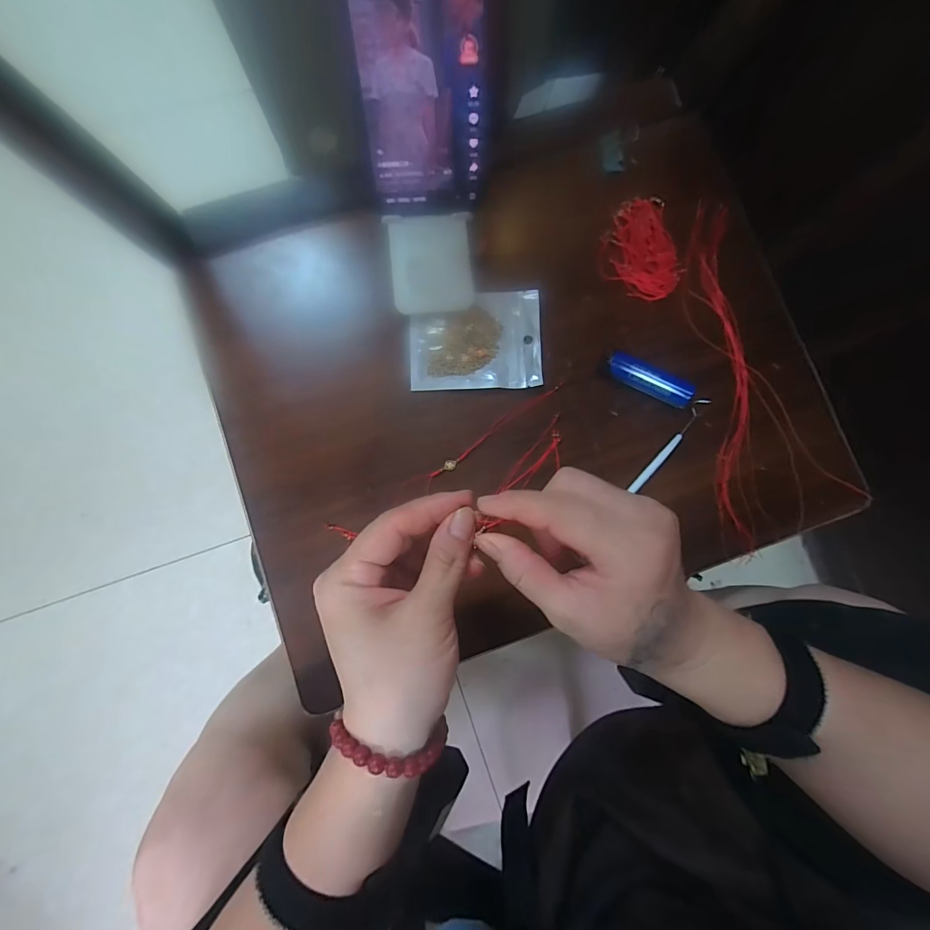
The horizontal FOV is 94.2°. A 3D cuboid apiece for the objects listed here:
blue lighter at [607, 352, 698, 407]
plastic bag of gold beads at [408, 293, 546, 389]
[{"bbox_3d":[0.152,-0.070,0.352,0.069,0.014,0.021,29,84,2],"label":"blue lighter"},{"bbox_3d":[0.009,-0.103,0.358,0.107,0.006,0.080,-2,84,-1],"label":"plastic bag of gold beads"}]

